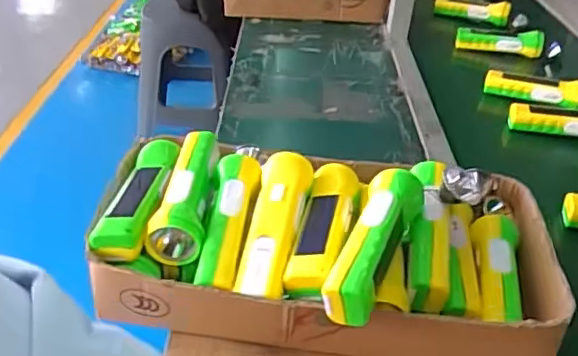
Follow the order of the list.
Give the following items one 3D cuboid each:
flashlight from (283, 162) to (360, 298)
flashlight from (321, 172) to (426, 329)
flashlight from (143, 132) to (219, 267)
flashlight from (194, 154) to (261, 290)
[{"bbox_3d":[0.035,0.045,0.551,0.049,0.040,0.153,12,35,8],"label":"flashlight"},{"bbox_3d":[0.074,0.052,0.510,0.049,0.050,0.167,19,36,18],"label":"flashlight"},{"bbox_3d":[-0.102,0.014,0.584,0.052,0.047,0.158,4,34,-3],"label":"flashlight"},{"bbox_3d":[-0.056,0.043,0.561,0.042,0.053,0.172,6,34,0],"label":"flashlight"}]

